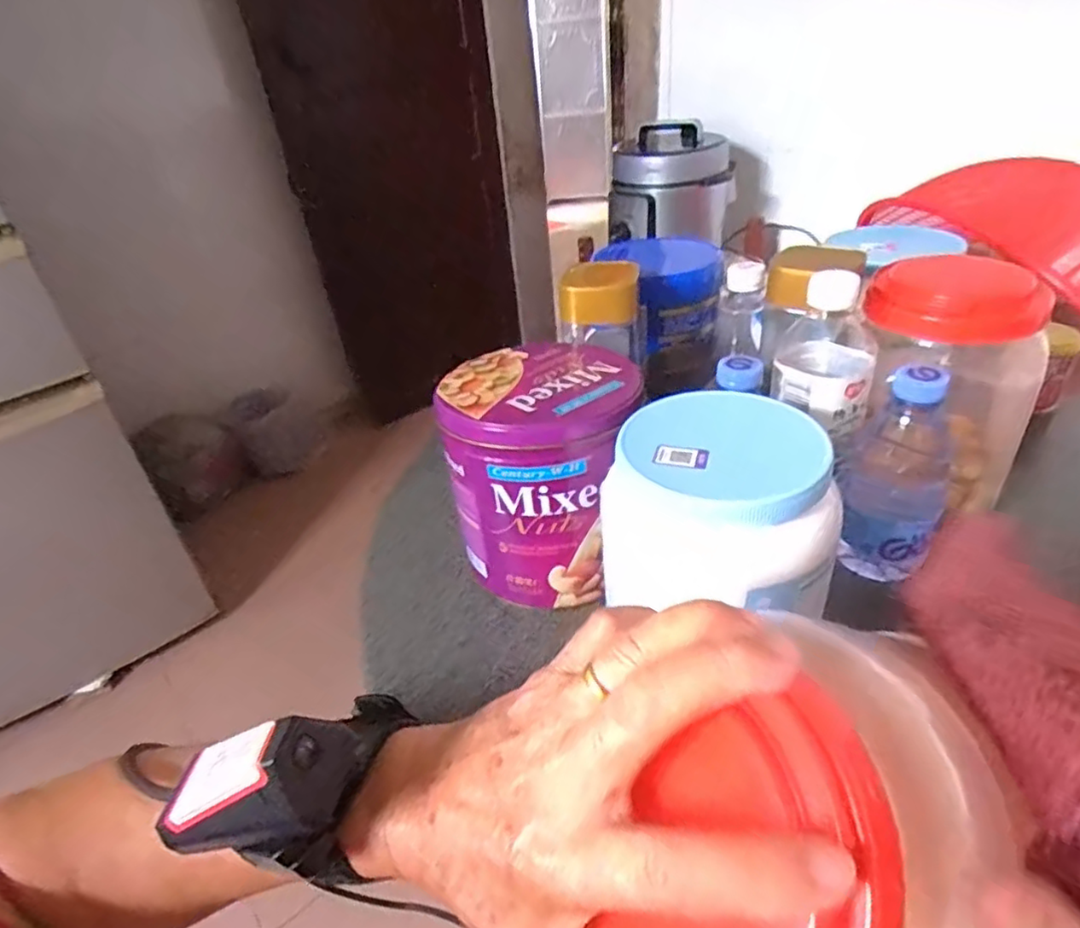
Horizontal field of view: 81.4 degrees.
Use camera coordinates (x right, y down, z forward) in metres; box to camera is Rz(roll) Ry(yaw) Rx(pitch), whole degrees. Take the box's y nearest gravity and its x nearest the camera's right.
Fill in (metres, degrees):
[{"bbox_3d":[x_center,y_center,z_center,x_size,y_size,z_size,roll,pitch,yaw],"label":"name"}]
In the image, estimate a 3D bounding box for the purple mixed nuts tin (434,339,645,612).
[{"bbox_3d":[0.008,0.008,0.494,0.132,0.164,0.140,-4,34,3],"label":"purple mixed nuts tin"}]

